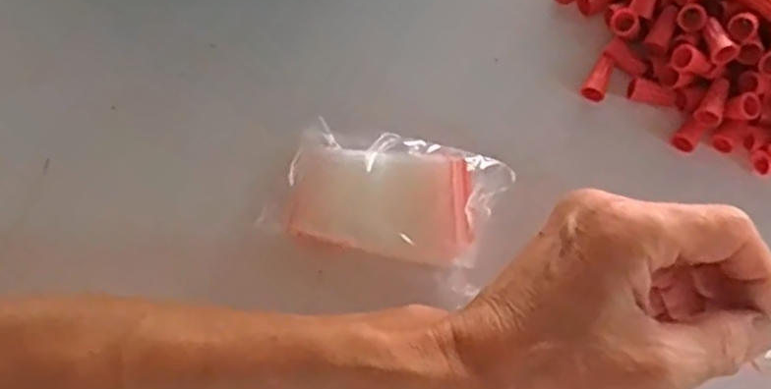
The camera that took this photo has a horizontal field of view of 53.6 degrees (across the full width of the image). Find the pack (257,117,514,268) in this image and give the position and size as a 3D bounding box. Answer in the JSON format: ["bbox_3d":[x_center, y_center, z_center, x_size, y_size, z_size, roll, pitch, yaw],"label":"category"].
[{"bbox_3d":[0.001,0.000,0.347,0.098,0.014,0.055,15,77,5],"label":"pack"}]

